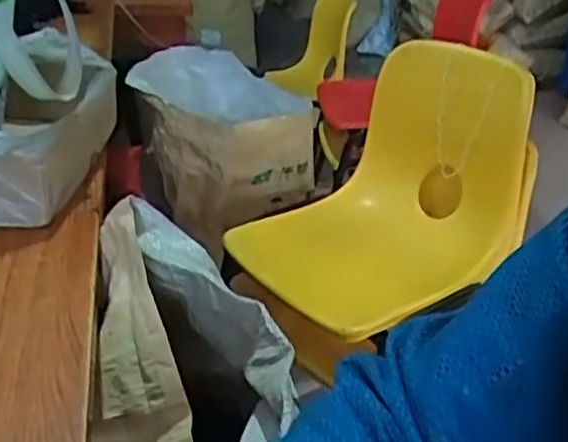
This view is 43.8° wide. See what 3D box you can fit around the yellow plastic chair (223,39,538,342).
[{"bbox_3d":[0.159,-0.035,1.069,0.356,0.383,0.320,-16,33,-35],"label":"yellow plastic chair"}]

